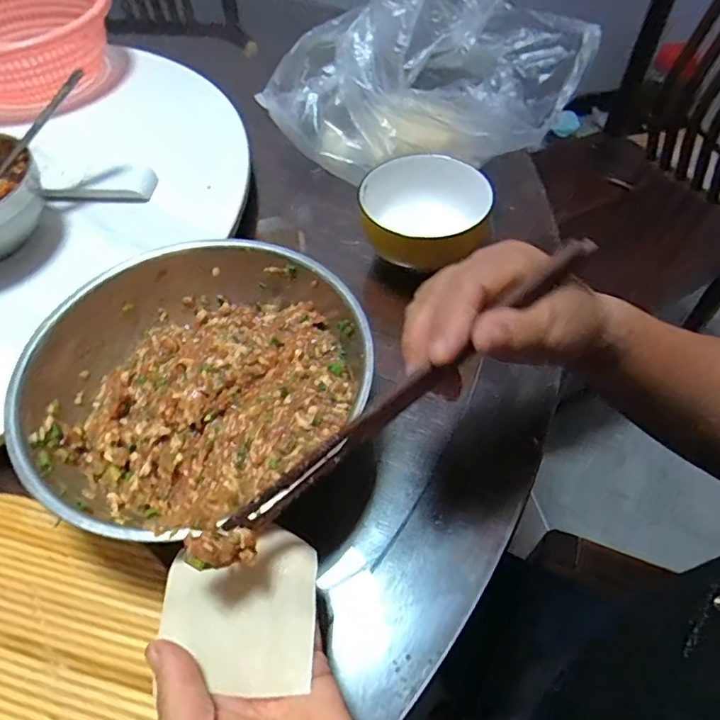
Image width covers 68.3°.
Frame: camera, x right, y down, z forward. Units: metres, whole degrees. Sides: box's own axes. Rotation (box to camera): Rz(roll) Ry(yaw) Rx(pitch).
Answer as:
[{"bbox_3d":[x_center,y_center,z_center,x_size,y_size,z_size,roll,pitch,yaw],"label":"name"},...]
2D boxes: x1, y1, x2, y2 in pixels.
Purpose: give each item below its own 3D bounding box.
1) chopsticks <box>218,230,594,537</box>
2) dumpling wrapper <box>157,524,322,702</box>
[{"bbox_3d":[0.028,0.012,0.266,0.228,0.014,0.010,-39,60,-4],"label":"chopsticks"},{"bbox_3d":[-0.061,0.126,0.272,0.074,0.010,0.074,0,54,2],"label":"dumpling wrapper"}]

